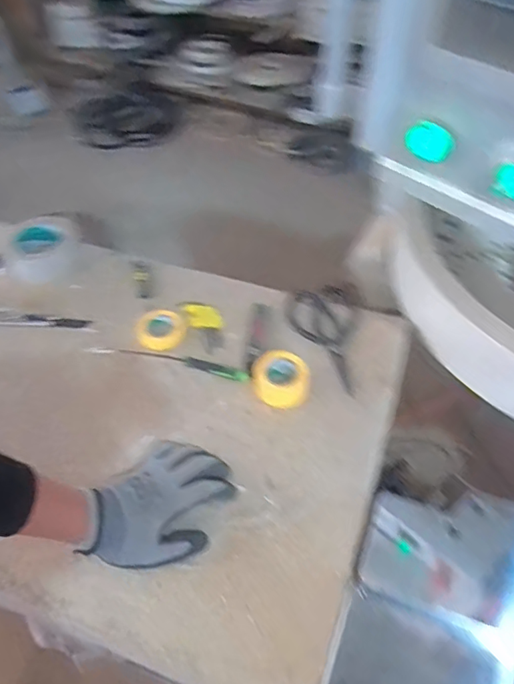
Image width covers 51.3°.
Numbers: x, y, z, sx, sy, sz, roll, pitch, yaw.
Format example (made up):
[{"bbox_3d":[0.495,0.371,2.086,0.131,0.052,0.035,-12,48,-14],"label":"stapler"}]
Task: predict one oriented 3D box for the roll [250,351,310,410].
[{"bbox_3d":[0.032,0.049,0.703,0.070,0.037,0.075,0,53,1],"label":"roll"}]

